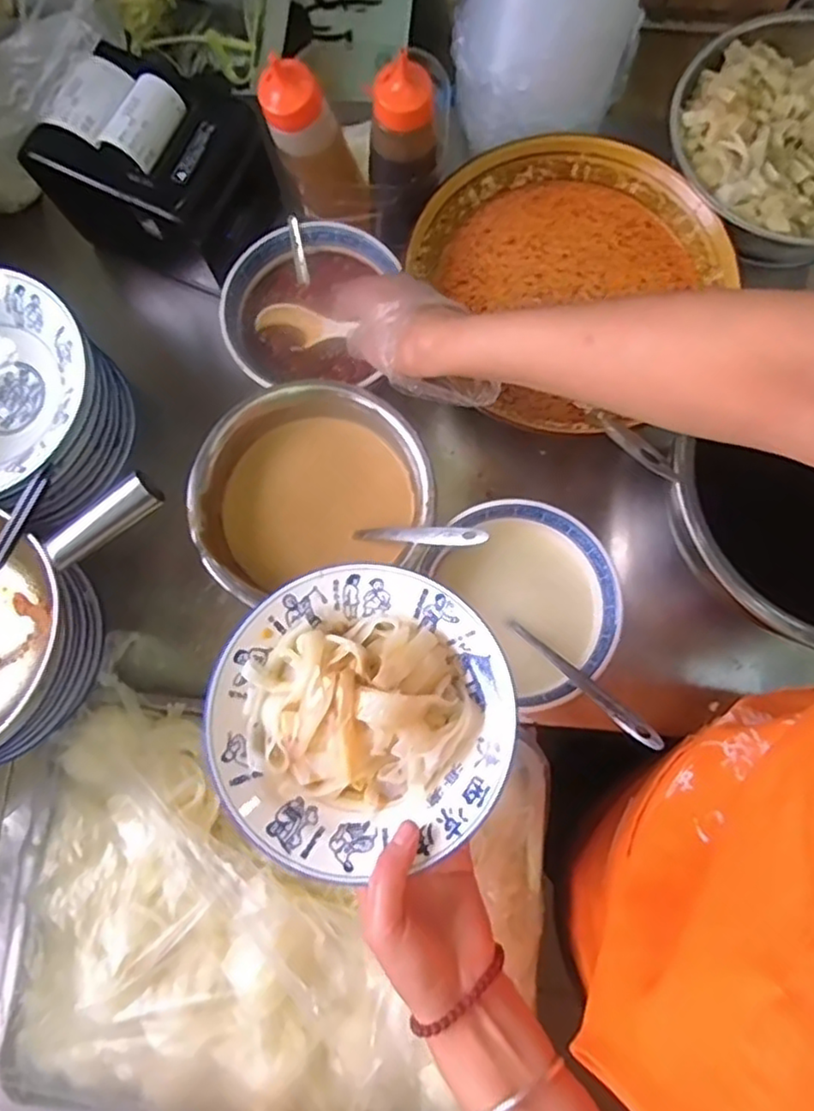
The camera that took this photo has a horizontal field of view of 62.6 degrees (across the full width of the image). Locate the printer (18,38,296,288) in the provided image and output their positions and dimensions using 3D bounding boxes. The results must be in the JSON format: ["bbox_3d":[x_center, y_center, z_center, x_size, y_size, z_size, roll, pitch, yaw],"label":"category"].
[{"bbox_3d":[-0.247,-0.385,0.666,0.195,0.124,0.151,18,78,5],"label":"printer"}]

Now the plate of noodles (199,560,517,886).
[{"bbox_3d":[-0.032,0.102,0.439,0.195,0.047,0.188,0,77,0],"label":"plate of noodles"}]

